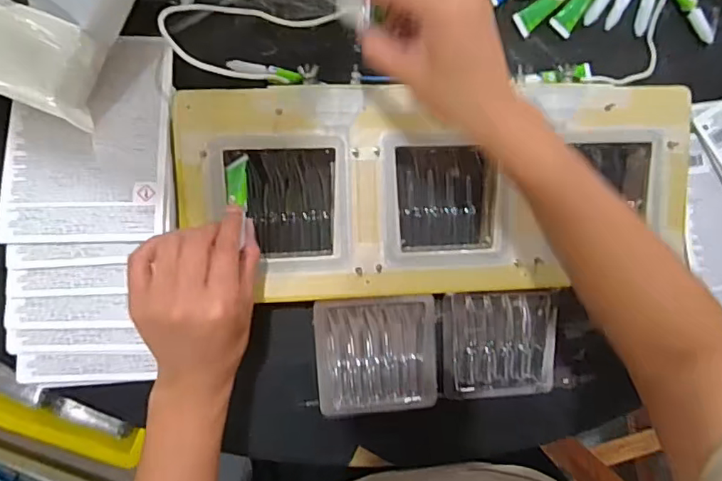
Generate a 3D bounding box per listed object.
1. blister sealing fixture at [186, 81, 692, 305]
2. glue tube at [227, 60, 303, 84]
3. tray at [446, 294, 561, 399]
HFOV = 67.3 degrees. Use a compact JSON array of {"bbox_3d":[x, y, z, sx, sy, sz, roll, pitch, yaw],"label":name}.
[{"bbox_3d":[0.068,-0.041,0.454,0.415,0.033,0.169,-3,97,-7],"label":"blister sealing fixture"},{"bbox_3d":[-0.078,-0.139,0.444,0.063,0.012,0.012,13,94,6],"label":"glue tube"},{"bbox_3d":[0.125,0.097,0.495,0.102,0.018,0.099,-3,97,-7],"label":"tray"}]

